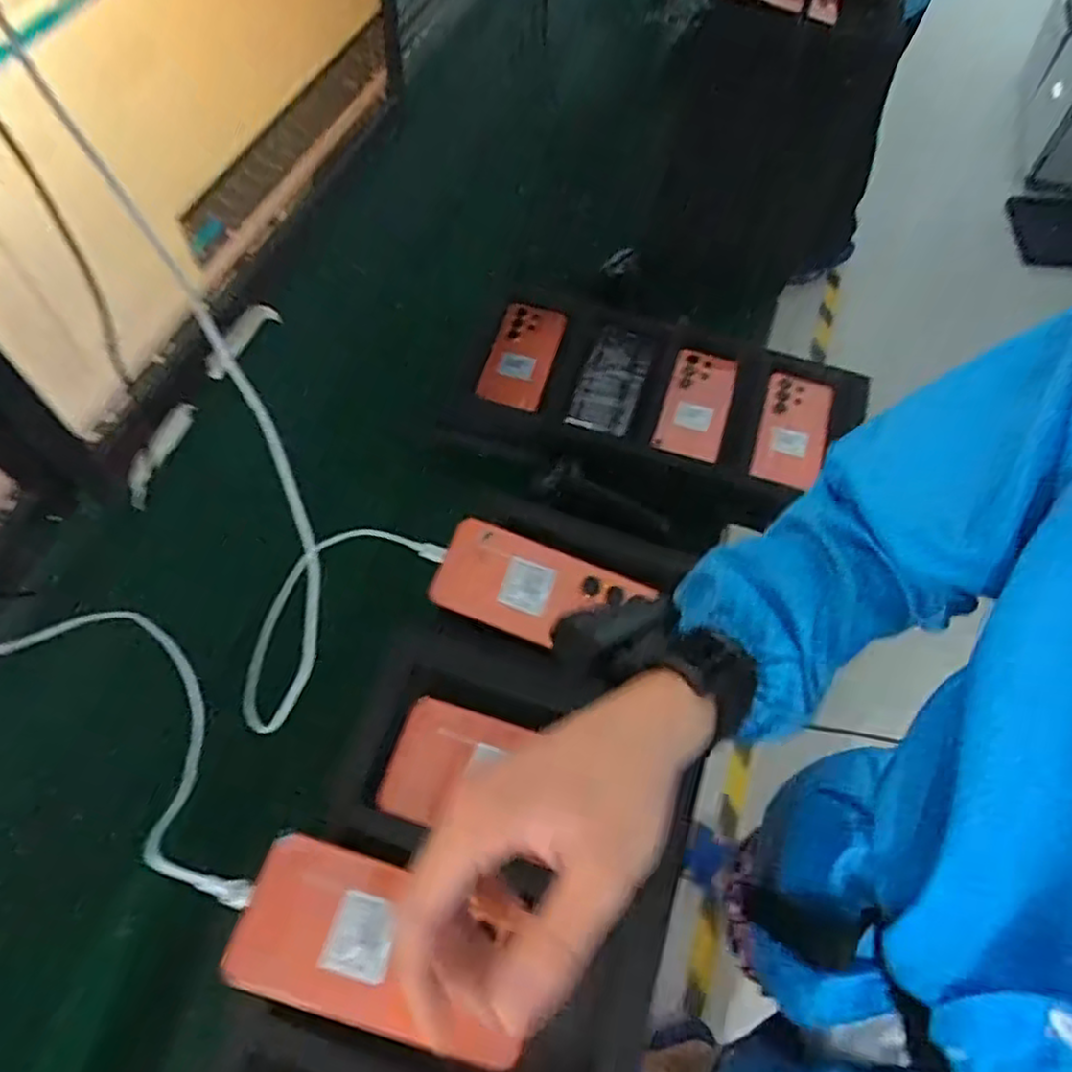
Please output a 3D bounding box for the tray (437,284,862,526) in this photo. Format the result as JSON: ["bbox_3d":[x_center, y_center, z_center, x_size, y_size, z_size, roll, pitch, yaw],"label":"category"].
[{"bbox_3d":[0.146,-0.170,0.868,0.476,0.071,0.254,21,63,11],"label":"tray"}]

